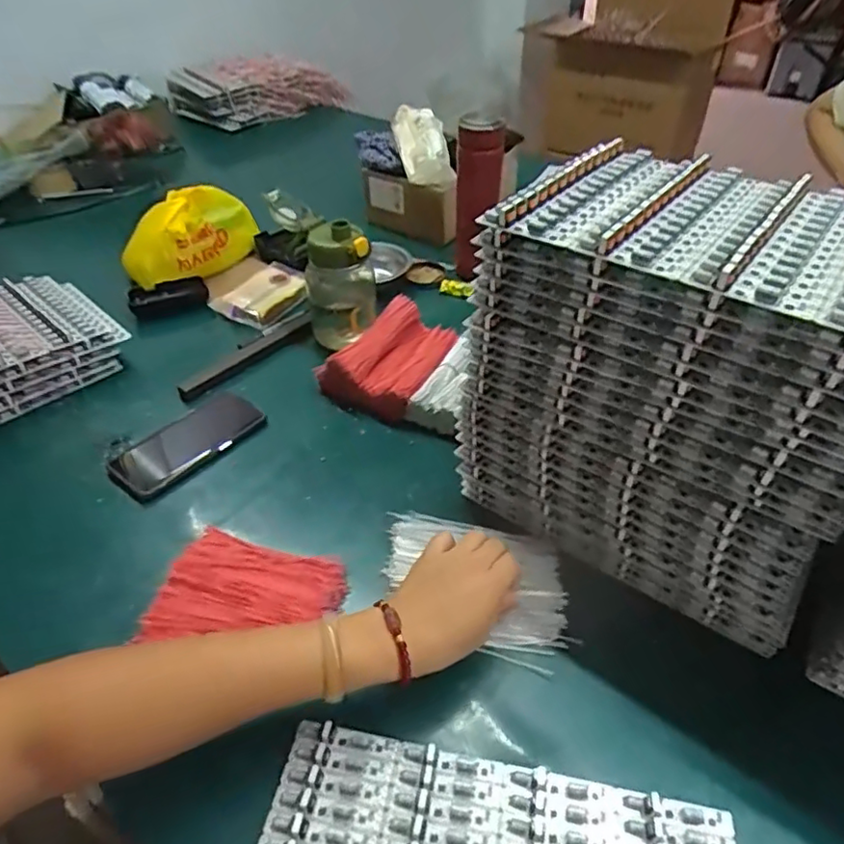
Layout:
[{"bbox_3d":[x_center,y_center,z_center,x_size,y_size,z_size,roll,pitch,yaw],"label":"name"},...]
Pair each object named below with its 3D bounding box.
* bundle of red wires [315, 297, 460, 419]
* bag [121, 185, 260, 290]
[{"bbox_3d":[-0.039,-0.083,0.751,0.127,0.066,0.147,20,44,21],"label":"bundle of red wires"},{"bbox_3d":[-0.358,-0.285,0.937,0.205,0.114,0.084,-25,48,-23],"label":"bag"}]

